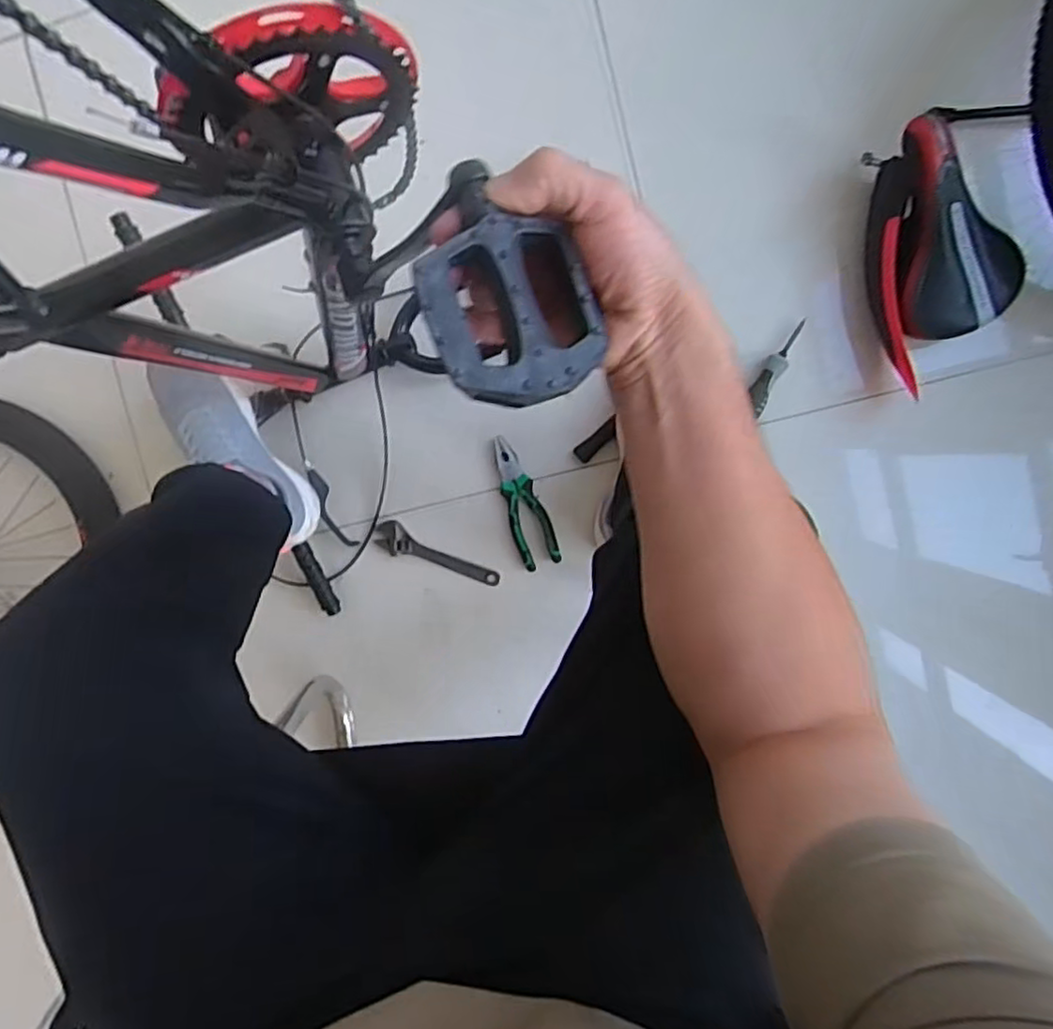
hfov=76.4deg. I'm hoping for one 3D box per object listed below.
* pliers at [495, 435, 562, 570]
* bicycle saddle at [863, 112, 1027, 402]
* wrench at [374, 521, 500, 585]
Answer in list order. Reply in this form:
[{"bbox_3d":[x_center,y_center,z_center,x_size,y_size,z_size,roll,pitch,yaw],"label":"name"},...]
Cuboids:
[{"bbox_3d":[-0.006,-0.016,0.940,0.055,0.014,0.187,-19,92,7],"label":"pliers"},{"bbox_3d":[0.462,-0.297,0.765,0.129,0.082,0.285,-17,92,6],"label":"bicycle saddle"},{"bbox_3d":[-0.131,0.065,0.970,0.186,0.011,0.046,27,96,3],"label":"wrench"}]

